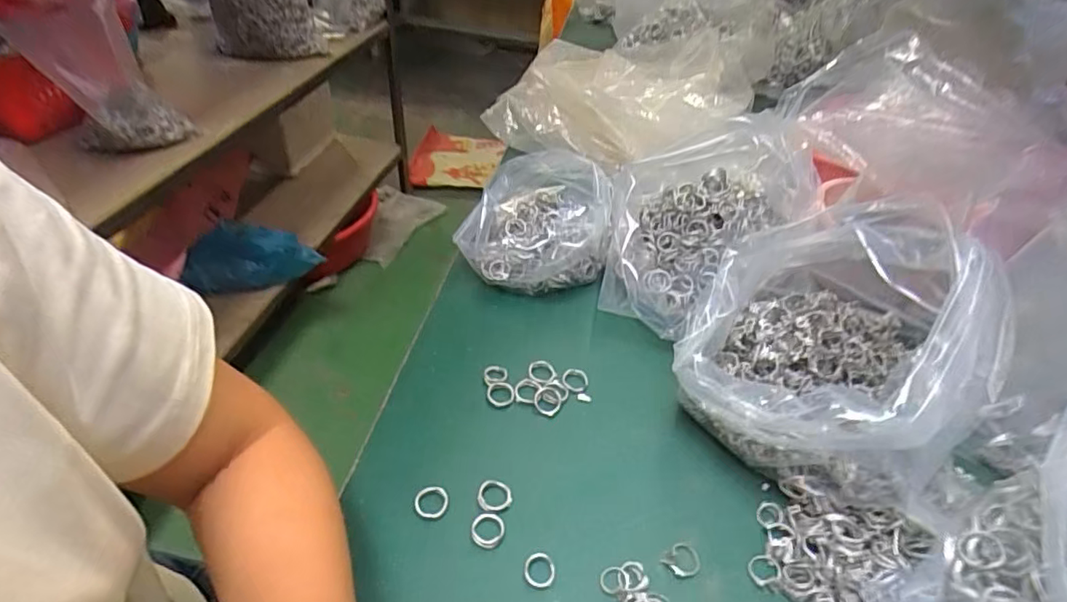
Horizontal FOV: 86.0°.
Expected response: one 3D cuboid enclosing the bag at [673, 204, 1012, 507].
[{"bbox_3d":[0.208,0.029,0.419,0.180,0.180,0.144,17,43,14],"label":"bag"}]

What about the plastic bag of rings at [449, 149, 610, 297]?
[{"bbox_3d":[0.002,-0.085,0.586,0.146,0.116,0.128,4,41,-1],"label":"plastic bag of rings"}]

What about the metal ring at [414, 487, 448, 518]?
[{"bbox_3d":[-0.070,0.138,0.393,0.022,0.005,0.021,3,41,-2],"label":"metal ring"}]

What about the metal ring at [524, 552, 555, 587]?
[{"bbox_3d":[0.004,0.171,0.365,0.020,0.004,0.022,3,41,-2],"label":"metal ring"}]

